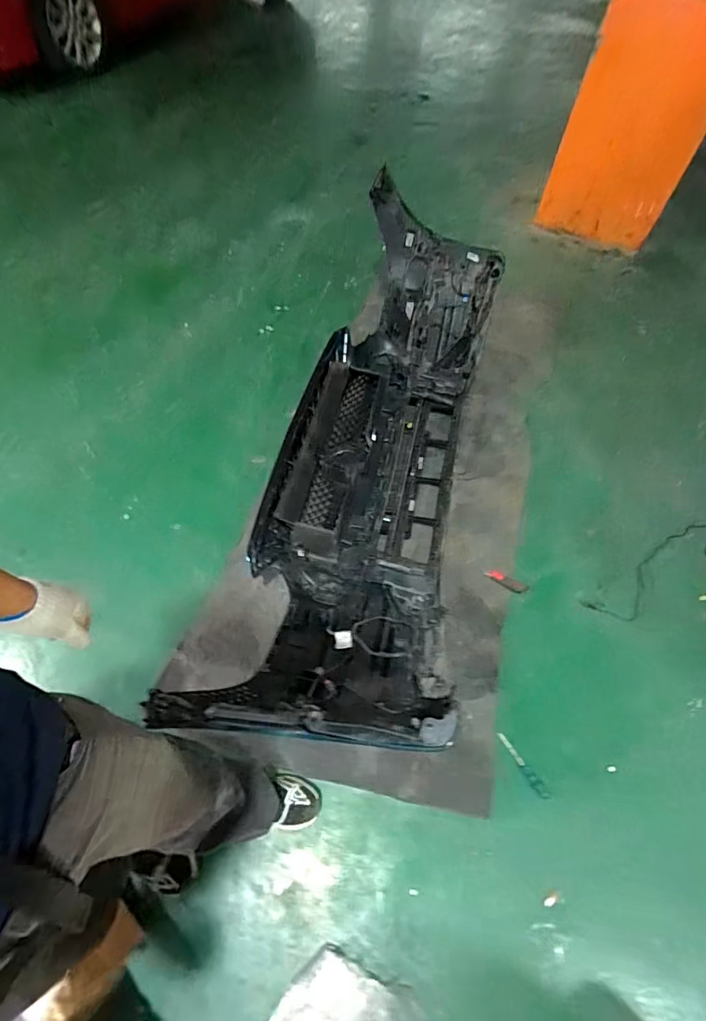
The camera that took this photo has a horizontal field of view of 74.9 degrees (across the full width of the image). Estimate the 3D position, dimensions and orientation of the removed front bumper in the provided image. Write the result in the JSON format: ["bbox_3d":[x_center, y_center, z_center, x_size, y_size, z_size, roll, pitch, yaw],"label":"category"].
[{"bbox_3d":[0.062,-0.183,1.443,0.584,0.491,1.791,11,57,5],"label":"removed front bumper"}]

